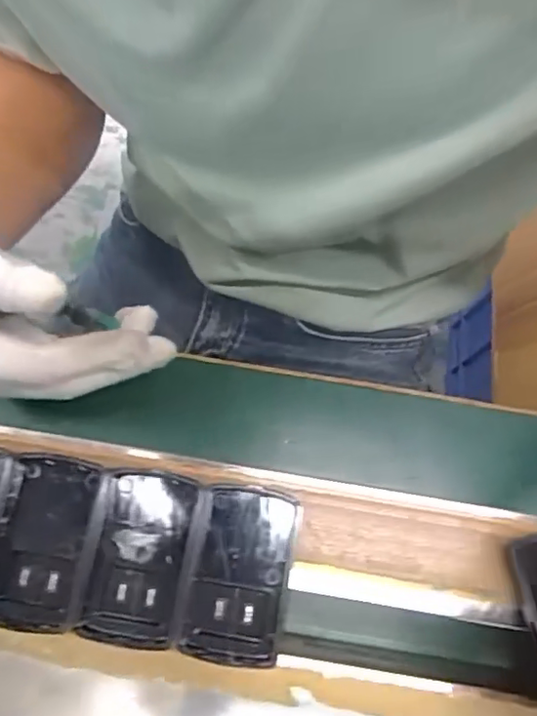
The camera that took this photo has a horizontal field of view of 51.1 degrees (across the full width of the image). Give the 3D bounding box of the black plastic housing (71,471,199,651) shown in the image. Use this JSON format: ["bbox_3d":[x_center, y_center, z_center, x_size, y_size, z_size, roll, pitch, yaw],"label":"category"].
[{"bbox_3d":[-0.056,0.085,0.242,0.041,0.011,0.070,8,73,1],"label":"black plastic housing"}]

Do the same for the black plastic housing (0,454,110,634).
[{"bbox_3d":[-0.096,0.079,0.242,0.042,0.012,0.069,8,73,0],"label":"black plastic housing"}]

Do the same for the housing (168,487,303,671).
[{"bbox_3d":[-0.013,0.092,0.241,0.043,0.015,0.070,11,73,1],"label":"housing"}]

